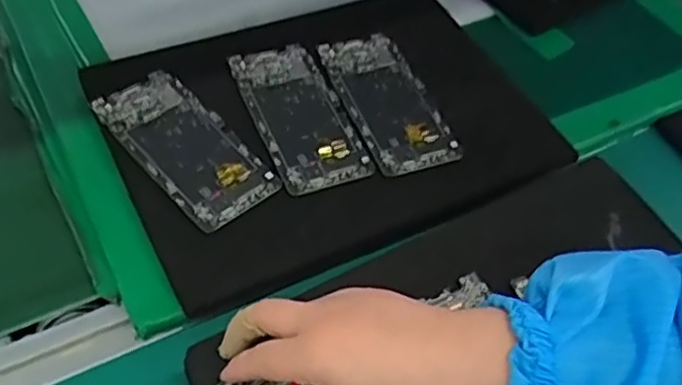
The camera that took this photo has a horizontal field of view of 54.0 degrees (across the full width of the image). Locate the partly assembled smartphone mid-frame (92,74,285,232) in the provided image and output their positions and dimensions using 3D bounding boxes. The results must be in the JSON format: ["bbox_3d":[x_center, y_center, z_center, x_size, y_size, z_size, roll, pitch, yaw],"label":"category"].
[{"bbox_3d":[-0.122,-0.038,0.525,0.075,0.014,0.159,-35,63,-30],"label":"partly assembled smartphone mid-frame"}]

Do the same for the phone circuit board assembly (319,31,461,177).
[{"bbox_3d":[0.038,-0.083,0.587,0.078,0.013,0.170,-10,53,-15],"label":"phone circuit board assembly"}]

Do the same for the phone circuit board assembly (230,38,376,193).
[{"bbox_3d":[-0.035,-0.066,0.563,0.074,0.015,0.164,-15,55,-19],"label":"phone circuit board assembly"}]

